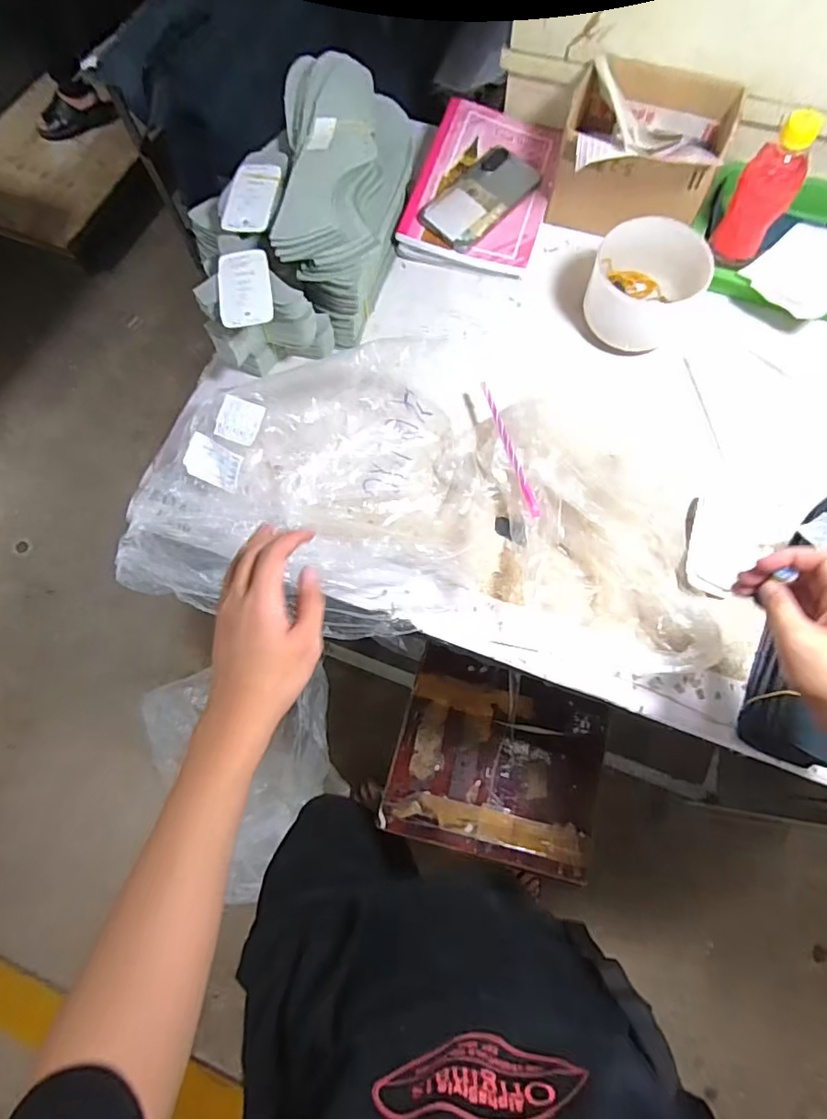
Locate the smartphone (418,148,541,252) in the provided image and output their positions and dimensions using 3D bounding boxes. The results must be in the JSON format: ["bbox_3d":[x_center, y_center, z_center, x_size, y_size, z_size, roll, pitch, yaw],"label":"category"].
[{"bbox_3d":[0.088,-0.477,0.718,0.088,0.016,0.179,38,71,10],"label":"smartphone"}]

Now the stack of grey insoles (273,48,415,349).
[{"bbox_3d":[-0.078,-0.423,0.664,0.140,0.150,0.283,0,71,3],"label":"stack of grey insoles"}]

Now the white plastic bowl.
[{"bbox_3d":[0.272,-0.323,0.654,0.122,0.086,0.119,-1,71,2],"label":"white plastic bowl"}]

